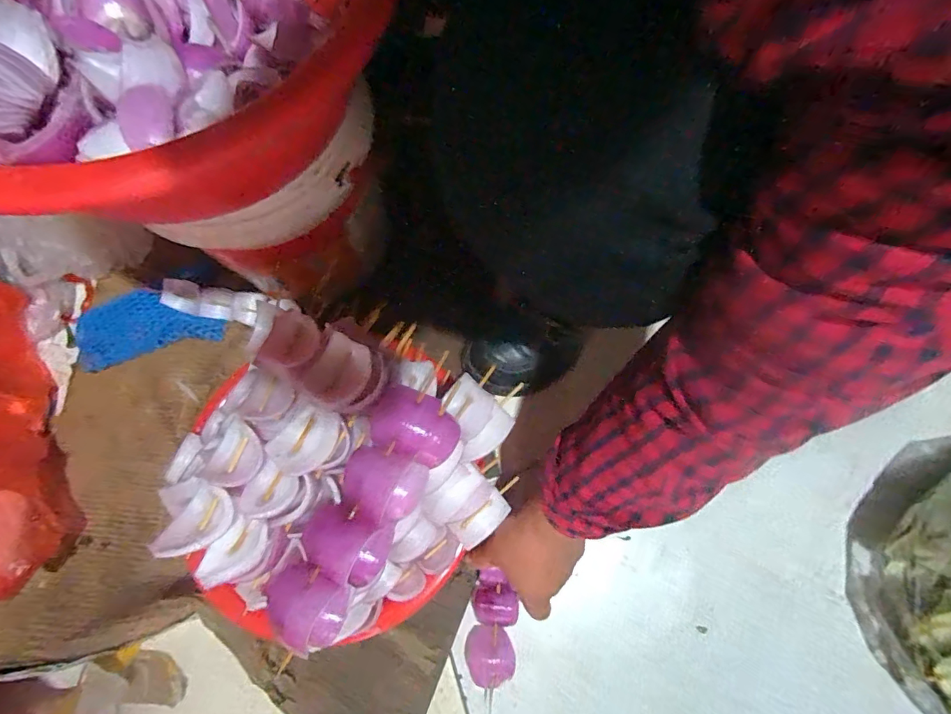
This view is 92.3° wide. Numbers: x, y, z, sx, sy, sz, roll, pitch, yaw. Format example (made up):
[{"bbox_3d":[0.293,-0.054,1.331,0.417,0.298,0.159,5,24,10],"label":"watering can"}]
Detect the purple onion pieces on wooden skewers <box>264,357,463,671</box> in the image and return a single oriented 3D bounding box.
[{"bbox_3d":[-0.070,0.096,0.317,0.060,0.038,0.216,29,78,10],"label":"purple onion pieces on wooden skewers"}]

